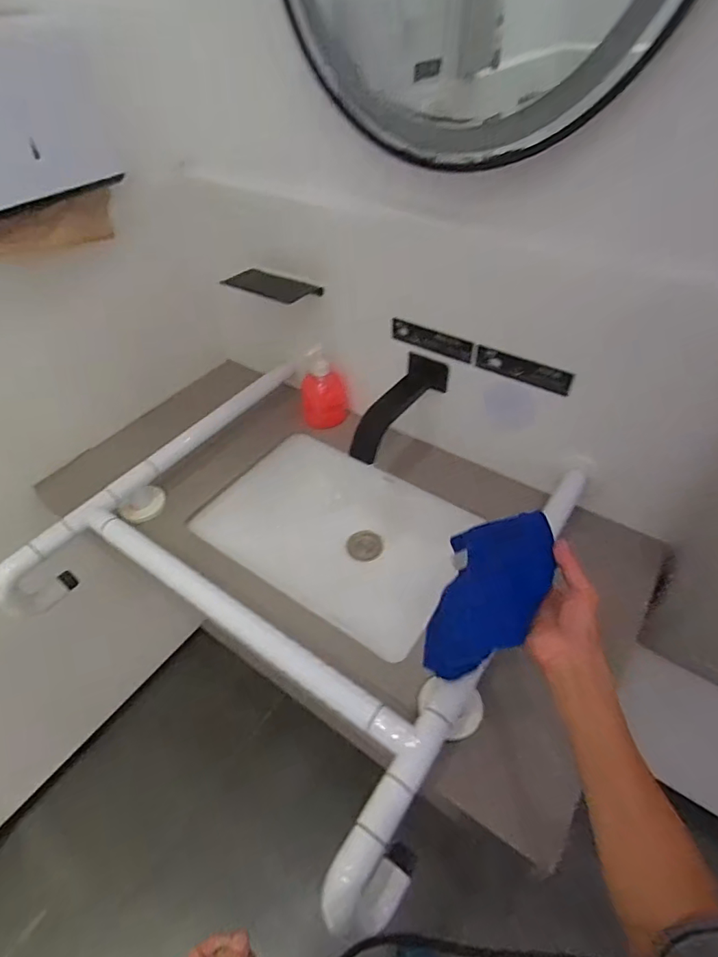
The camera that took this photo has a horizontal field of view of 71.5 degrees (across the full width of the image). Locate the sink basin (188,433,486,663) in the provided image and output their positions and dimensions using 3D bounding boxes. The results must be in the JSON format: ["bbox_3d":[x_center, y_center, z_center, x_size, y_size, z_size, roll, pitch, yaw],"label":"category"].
[{"bbox_3d":[-0.027,0.126,0.926,0.447,0.136,0.332,28,53,26],"label":"sink basin"}]

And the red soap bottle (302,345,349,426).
[{"bbox_3d":[-0.070,-0.176,0.979,0.086,0.148,0.080,-25,50,-21],"label":"red soap bottle"}]

